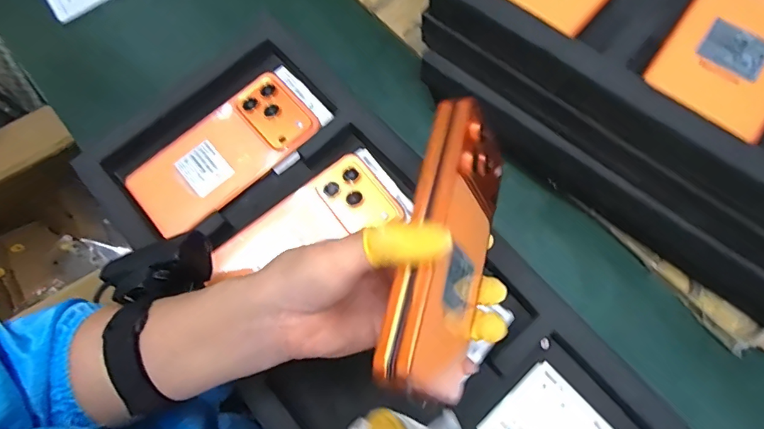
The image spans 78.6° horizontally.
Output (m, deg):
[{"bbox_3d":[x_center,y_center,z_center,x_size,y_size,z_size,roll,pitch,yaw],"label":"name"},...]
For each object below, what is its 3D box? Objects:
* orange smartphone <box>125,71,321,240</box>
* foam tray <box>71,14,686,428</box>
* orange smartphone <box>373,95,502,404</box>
[{"bbox_3d":[-0.136,-0.051,0.400,0.158,0.013,0.079,-42,75,-11],"label":"orange smartphone"},{"bbox_3d":[-0.018,0.061,0.368,0.217,0.061,0.477,-42,75,-11],"label":"foam tray"},{"bbox_3d":[0.041,0.019,0.260,0.019,0.083,0.155,3,73,36],"label":"orange smartphone"}]

